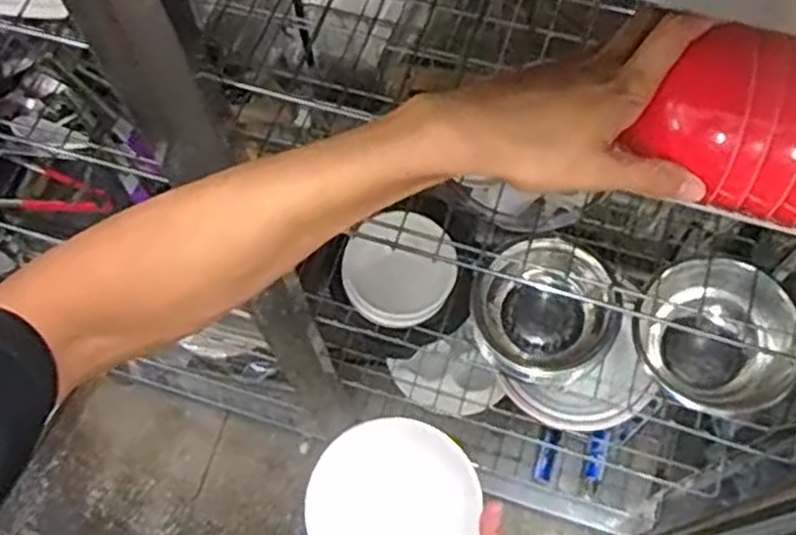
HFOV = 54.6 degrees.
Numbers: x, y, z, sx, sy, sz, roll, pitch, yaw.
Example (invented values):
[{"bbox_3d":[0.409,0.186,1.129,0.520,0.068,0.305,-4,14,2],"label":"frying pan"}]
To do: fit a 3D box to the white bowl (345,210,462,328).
[{"bbox_3d":[0.000,0.002,0.869,0.121,0.042,0.120,-1,66,2],"label":"white bowl"}]

